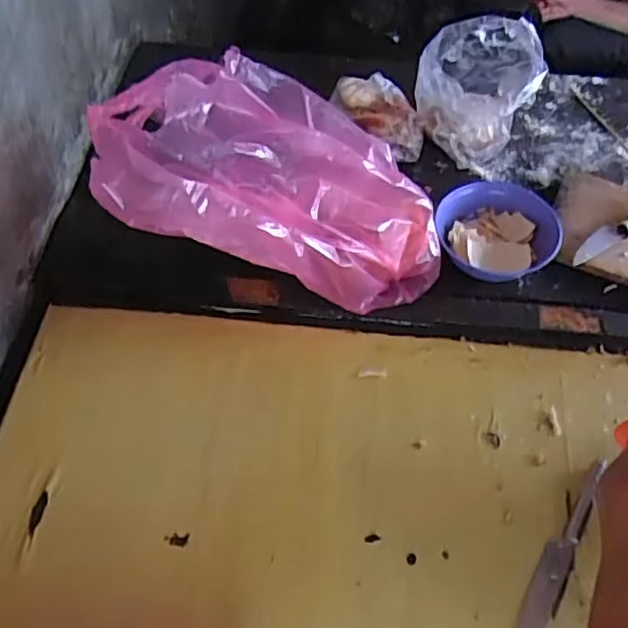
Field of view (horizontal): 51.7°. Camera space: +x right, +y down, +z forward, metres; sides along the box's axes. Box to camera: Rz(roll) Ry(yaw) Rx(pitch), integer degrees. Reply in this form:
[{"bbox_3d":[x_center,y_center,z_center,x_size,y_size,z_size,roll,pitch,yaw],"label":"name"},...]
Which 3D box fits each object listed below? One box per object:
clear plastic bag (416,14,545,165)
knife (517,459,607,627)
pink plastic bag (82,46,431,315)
[{"bbox_3d":[0.223,-0.312,0.898,0.147,0.147,0.135,28,57,19],"label":"clear plastic bag"},{"bbox_3d":[0.234,0.224,0.615,0.025,0.015,0.211,26,60,16],"label":"knife"},{"bbox_3d":[-0.021,-0.149,0.690,0.399,0.108,0.227,21,79,-33],"label":"pink plastic bag"}]

